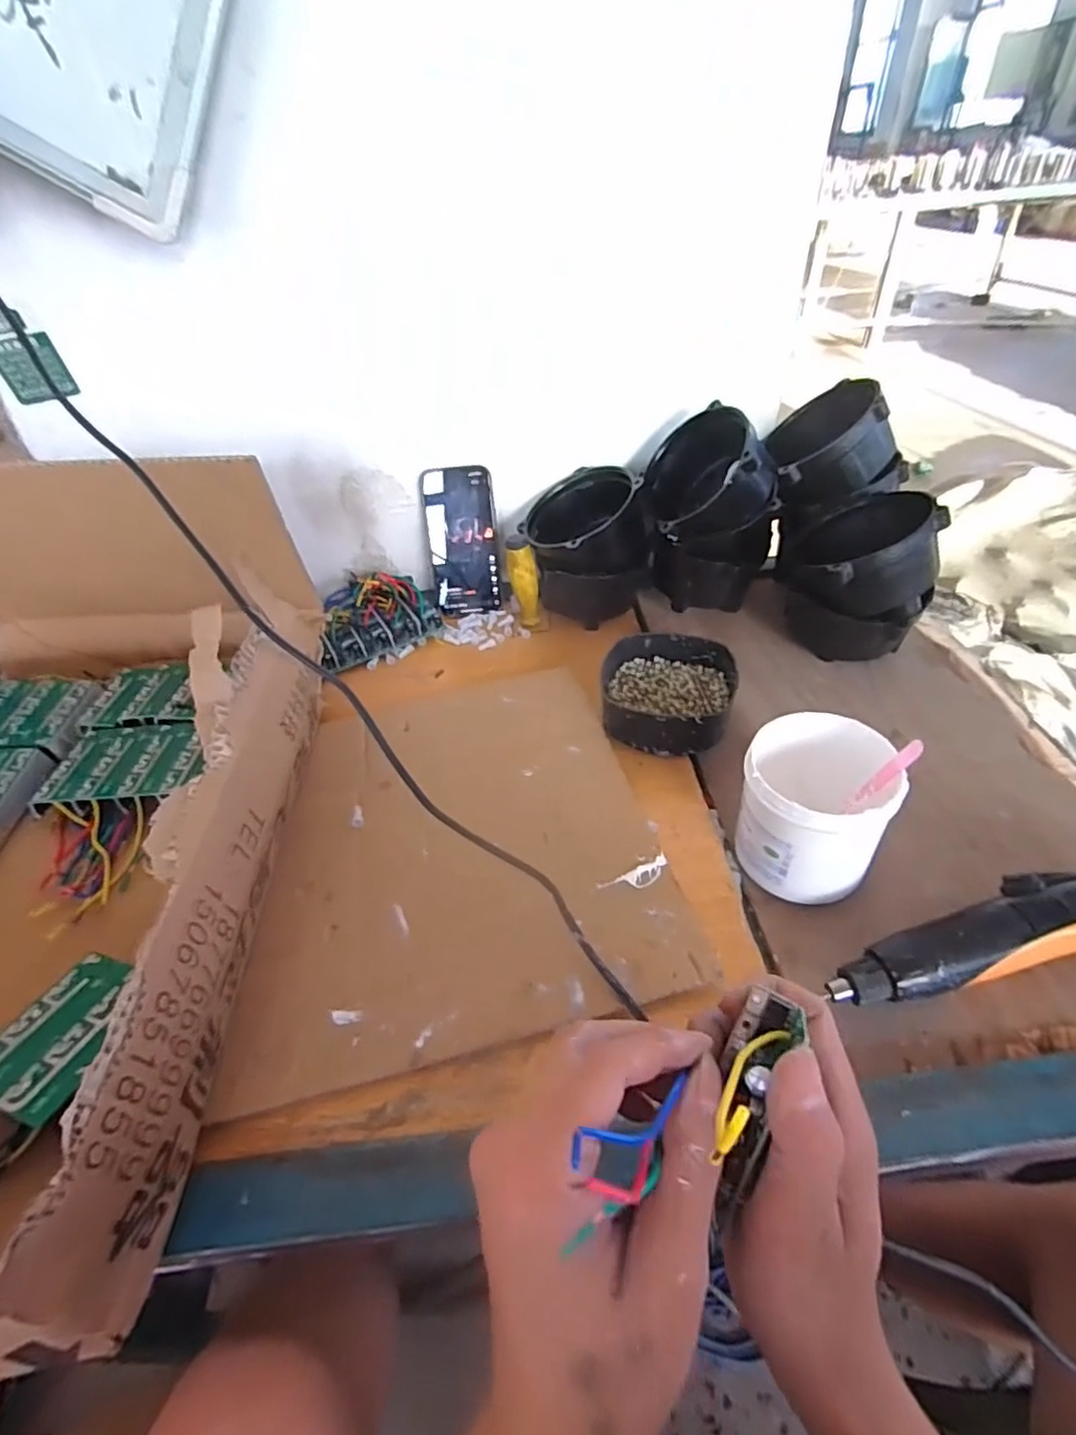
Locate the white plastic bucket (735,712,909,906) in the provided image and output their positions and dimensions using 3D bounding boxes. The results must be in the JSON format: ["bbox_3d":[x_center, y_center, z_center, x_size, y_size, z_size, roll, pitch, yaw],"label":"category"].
[{"bbox_3d":[0.196,0.069,0.440,0.083,0.100,0.098,24,50,28],"label":"white plastic bucket"}]

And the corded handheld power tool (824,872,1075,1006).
[{"bbox_3d":[0.288,0.137,0.394,0.215,0.048,0.050,-9,43,-4],"label":"corded handheld power tool"}]

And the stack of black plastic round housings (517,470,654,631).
[{"bbox_3d":[0.056,-0.188,0.692,0.130,0.133,0.125,1,43,7],"label":"stack of black plastic round housings"}]

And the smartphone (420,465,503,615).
[{"bbox_3d":[-0.085,-0.202,0.719,0.077,0.160,0.015,-6,18,-1],"label":"smartphone"}]

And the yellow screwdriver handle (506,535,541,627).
[{"bbox_3d":[-0.014,-0.152,0.691,0.031,0.104,0.036,-6,42,-1],"label":"yellow screwdriver handle"}]

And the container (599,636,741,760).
[{"bbox_3d":[0.117,-0.021,0.573,0.120,0.047,0.126,8,44,14],"label":"container"}]

